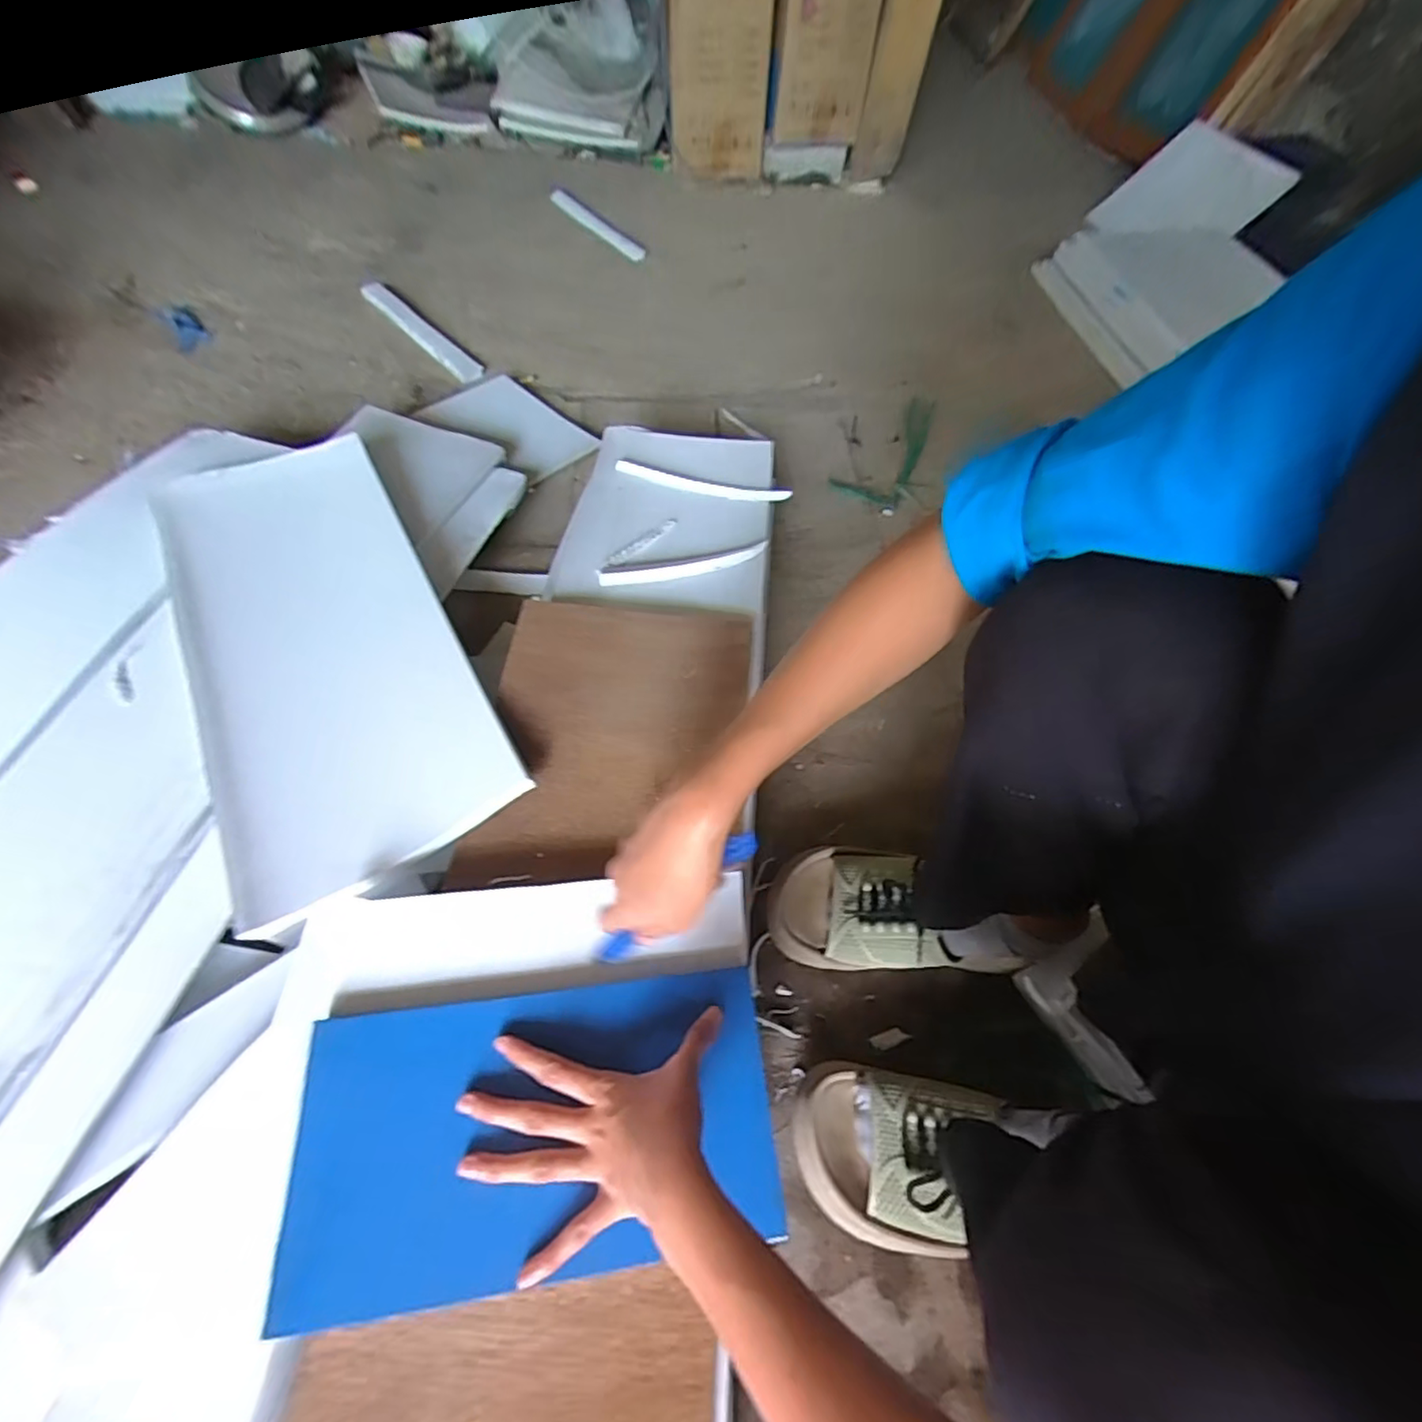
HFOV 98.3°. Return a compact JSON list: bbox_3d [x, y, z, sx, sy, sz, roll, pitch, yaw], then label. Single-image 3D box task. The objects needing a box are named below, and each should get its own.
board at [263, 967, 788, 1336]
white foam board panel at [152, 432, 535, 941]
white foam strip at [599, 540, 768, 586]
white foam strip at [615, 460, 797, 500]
[{"bbox_3d":[-0.102,0.251,0.377,0.275,0.009,0.148,-3,57,-10],"label":"board"},{"bbox_3d":[-0.366,-0.077,0.567,0.219,0.019,0.503,-26,65,-18],"label":"white foam board panel"},{"bbox_3d":[-0.028,-0.155,0.657,0.181,0.017,0.025,-12,61,-11],"label":"white foam strip"},{"bbox_3d":[-0.011,-0.269,0.728,0.208,0.018,0.021,14,60,4],"label":"white foam strip"}]

